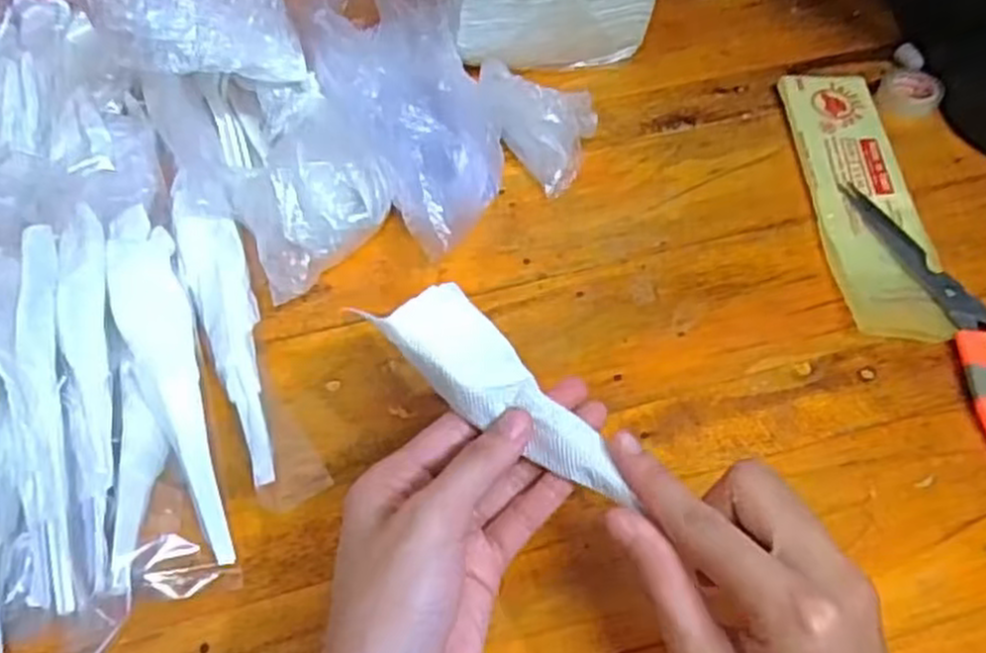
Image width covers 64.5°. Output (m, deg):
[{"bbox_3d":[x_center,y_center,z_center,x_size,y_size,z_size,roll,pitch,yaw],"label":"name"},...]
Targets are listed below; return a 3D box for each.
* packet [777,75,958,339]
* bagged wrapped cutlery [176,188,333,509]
[{"bbox_3d":[0.211,-0.075,0.446,0.056,0.011,0.189,1,57,-1],"label":"packet"},{"bbox_3d":[-0.121,0.005,0.375,0.031,0.035,0.166,-21,60,-14],"label":"bagged wrapped cutlery"}]

